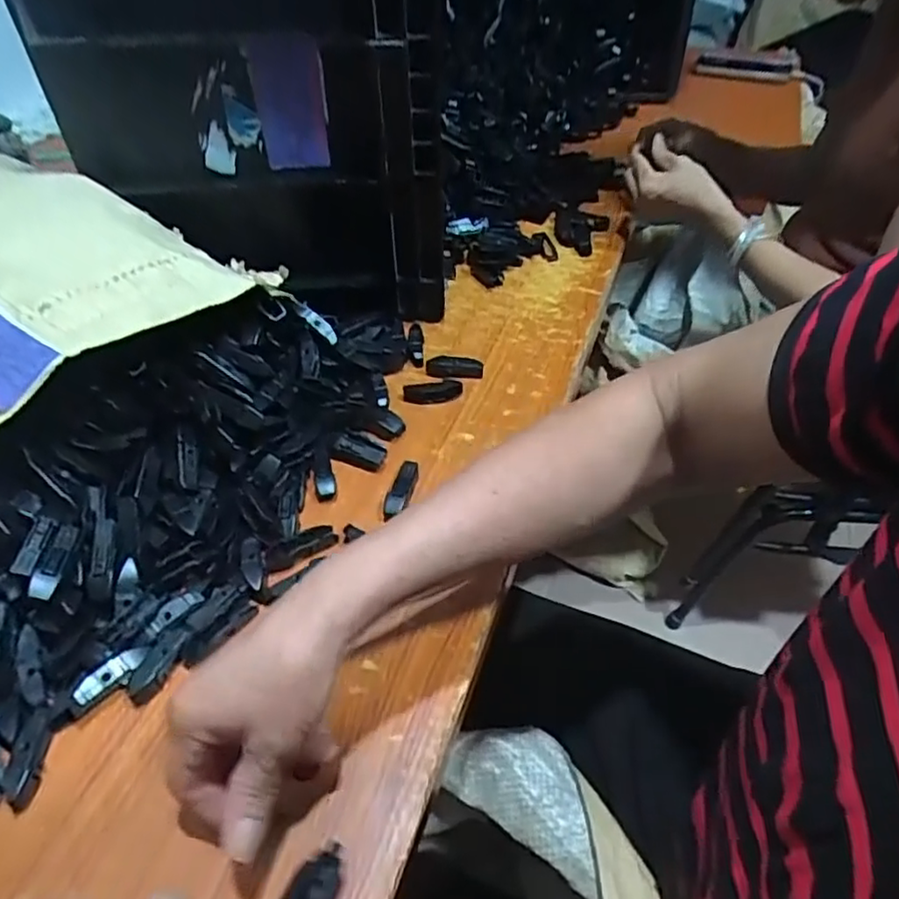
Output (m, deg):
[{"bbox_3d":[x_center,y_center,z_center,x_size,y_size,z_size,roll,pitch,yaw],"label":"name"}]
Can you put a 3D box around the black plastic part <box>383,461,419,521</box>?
[{"bbox_3d":[-0.037,0.030,0.506,0.018,0.008,0.053,10,46,11],"label":"black plastic part"}]

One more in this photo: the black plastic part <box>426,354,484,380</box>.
[{"bbox_3d":[0.005,-0.077,0.605,0.052,0.017,0.018,5,46,6],"label":"black plastic part"}]

